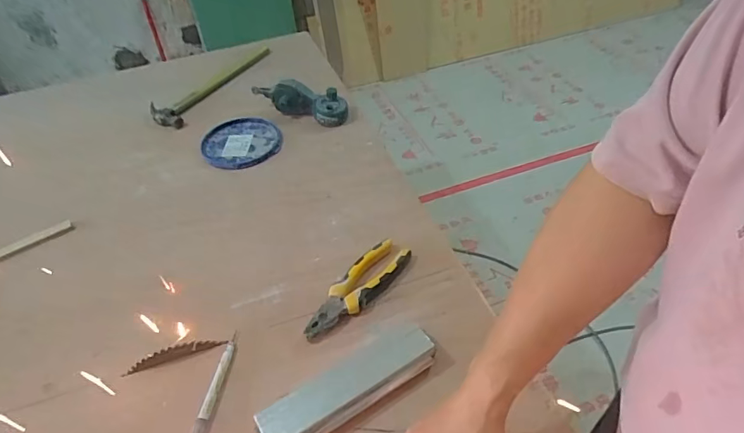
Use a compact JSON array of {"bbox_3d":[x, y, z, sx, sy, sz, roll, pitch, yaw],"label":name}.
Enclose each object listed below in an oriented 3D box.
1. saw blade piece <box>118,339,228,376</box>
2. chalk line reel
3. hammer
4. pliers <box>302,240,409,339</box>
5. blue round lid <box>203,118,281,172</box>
[{"bbox_3d":[-0.253,0.175,0.599,0.122,0.013,0.017,-18,48,-11],"label":"saw blade piece"},{"bbox_3d":[-0.152,-0.236,0.965,0.210,0.073,0.055,16,50,19],"label":"chalk line reel"},{"bbox_3d":[-0.360,-0.308,1.076,0.094,0.034,0.351,19,52,22],"label":"hammer"},{"bbox_3d":[-0.019,0.101,0.656,0.056,0.027,0.189,30,56,29],"label":"pliers"},{"bbox_3d":[-0.261,-0.151,0.929,0.151,0.009,0.145,-3,47,3],"label":"blue round lid"}]

